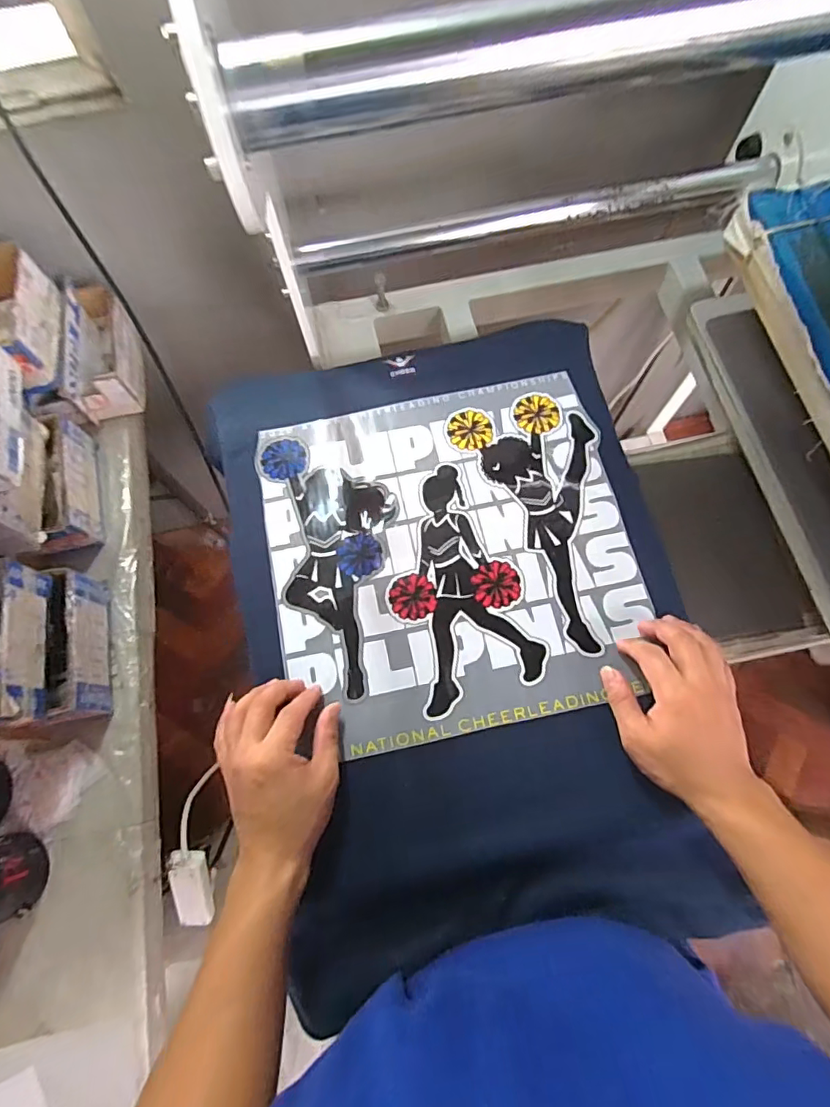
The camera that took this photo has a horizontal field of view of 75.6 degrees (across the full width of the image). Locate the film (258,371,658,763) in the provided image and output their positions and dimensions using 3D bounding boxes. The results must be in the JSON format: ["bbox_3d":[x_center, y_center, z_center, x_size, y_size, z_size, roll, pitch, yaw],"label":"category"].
[{"bbox_3d":[0.035,-0.004,0.523,0.338,0.006,0.337,-11,72,-2],"label":"film"}]

